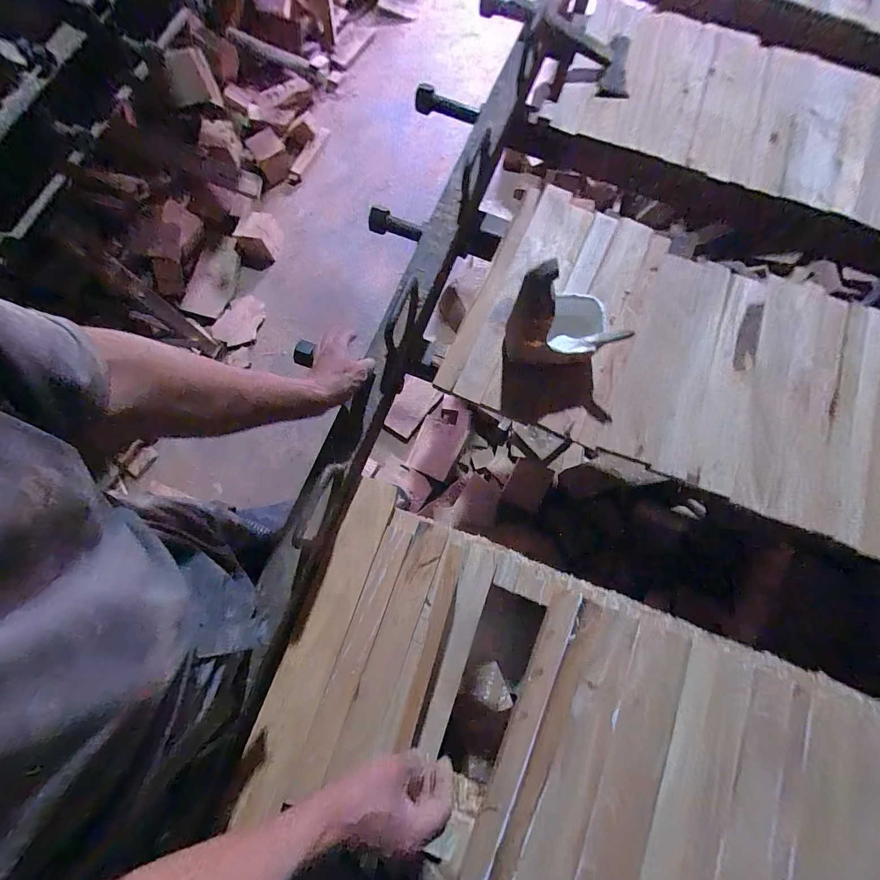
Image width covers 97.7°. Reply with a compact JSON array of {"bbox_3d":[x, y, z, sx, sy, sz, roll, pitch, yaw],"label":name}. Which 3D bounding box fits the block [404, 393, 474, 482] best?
[{"bbox_3d":[0.005,-0.011,1.357,0.154,0.016,0.283,27,79,5],"label":"block"}]

